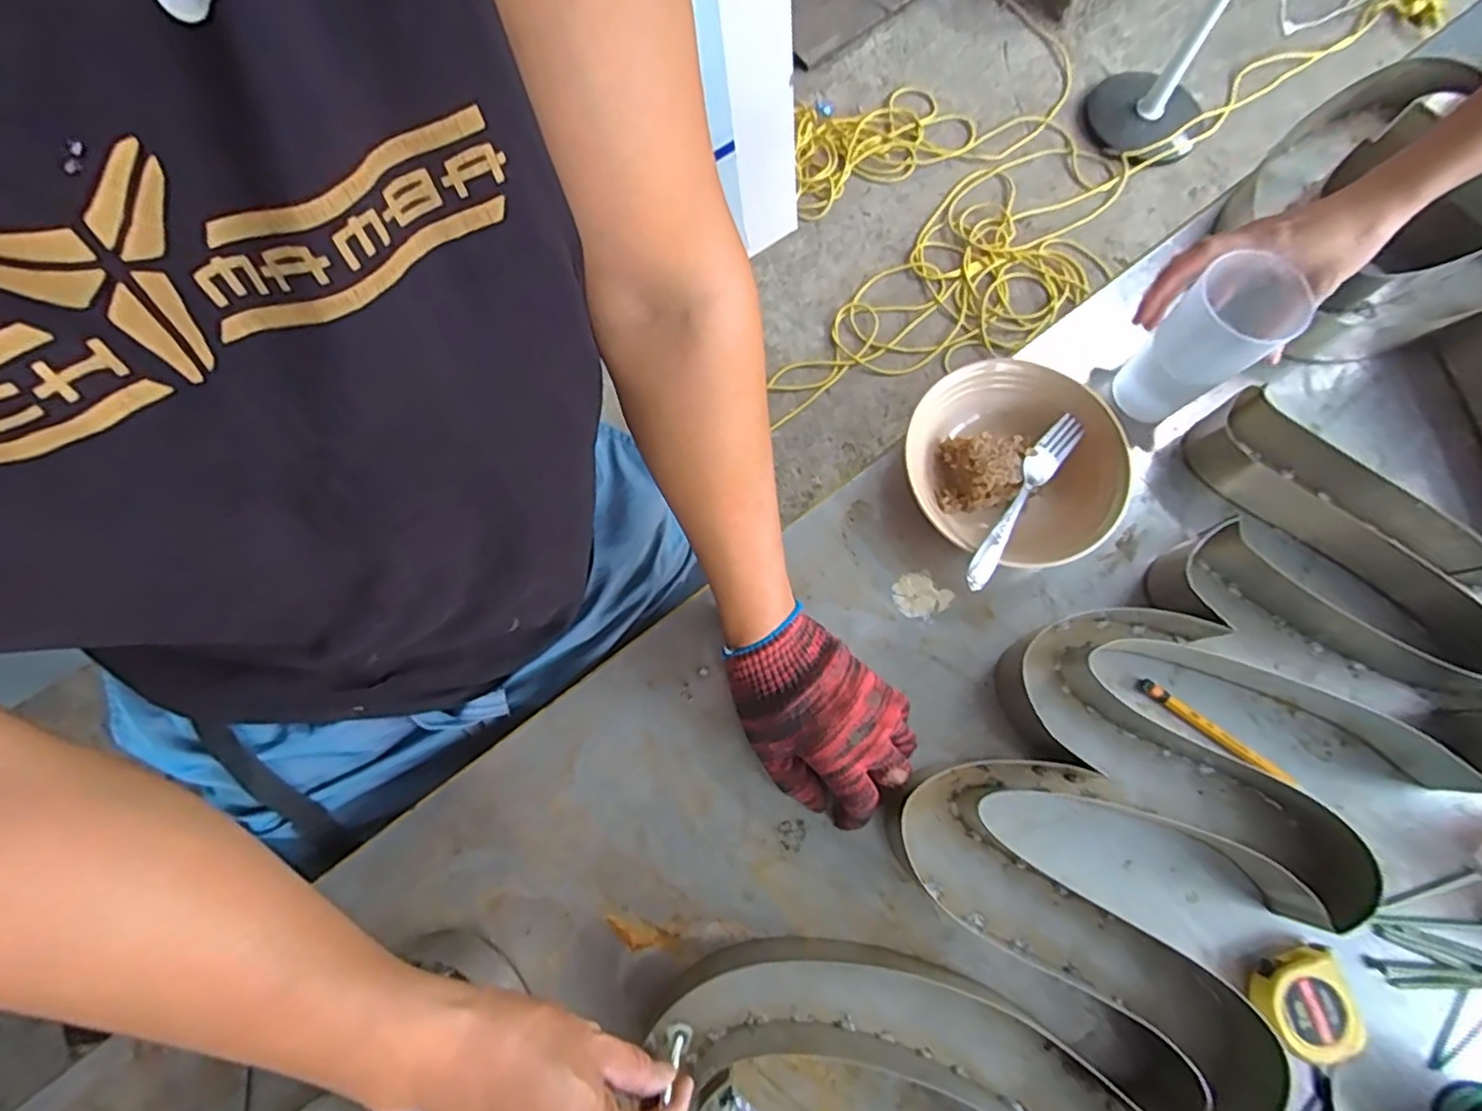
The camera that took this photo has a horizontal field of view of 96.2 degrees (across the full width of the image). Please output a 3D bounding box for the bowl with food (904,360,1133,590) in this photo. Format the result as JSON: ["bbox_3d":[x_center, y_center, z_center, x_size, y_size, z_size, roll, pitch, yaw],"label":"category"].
[{"bbox_3d":[0.210,-0.065,0.522,0.161,0.073,0.153,0,74,-1],"label":"bowl with food"}]

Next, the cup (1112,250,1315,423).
[{"bbox_3d":[0.355,-0.160,0.521,0.070,0.140,0.068,0,74,-1],"label":"cup"}]

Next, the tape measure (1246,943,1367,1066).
[{"bbox_3d":[0.374,0.301,0.443,0.060,0.028,0.058,-18,75,-6],"label":"tape measure"}]

